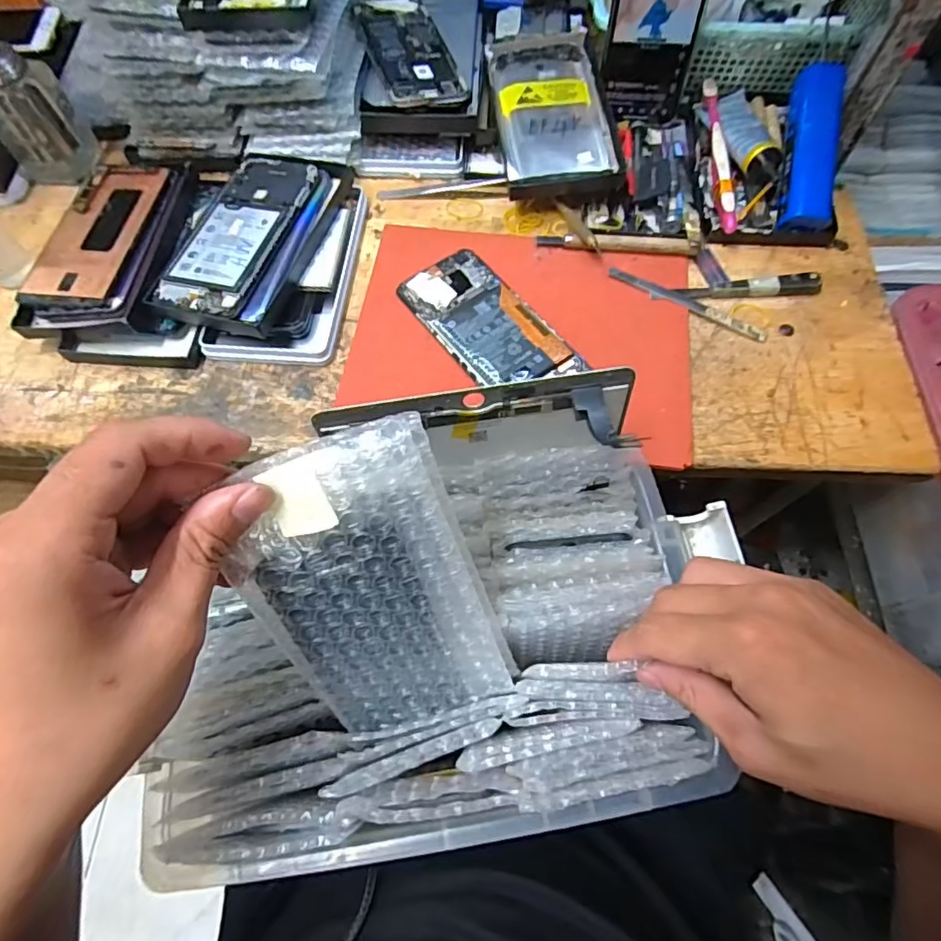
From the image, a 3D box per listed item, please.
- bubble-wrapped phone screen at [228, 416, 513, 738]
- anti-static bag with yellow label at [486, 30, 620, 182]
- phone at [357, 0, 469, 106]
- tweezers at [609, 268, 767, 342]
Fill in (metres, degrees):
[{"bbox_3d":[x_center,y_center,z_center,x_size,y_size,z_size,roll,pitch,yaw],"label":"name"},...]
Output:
[{"bbox_3d":[-0.041,0.062,0.257,0.094,0.167,0.010,-21,32,-2],"label":"bubble-wrapped phone screen"},{"bbox_3d":[0.069,-0.325,0.485,0.091,0.022,0.173,-6,72,-1],"label":"anti-static bag with yellow label"},{"bbox_3d":[-0.056,-0.370,0.485,0.067,0.005,0.146,-18,71,-14],"label":"phone"},{"bbox_3d":[0.171,-0.132,0.435,0.129,0.004,0.010,27,70,13],"label":"tweezers"}]

